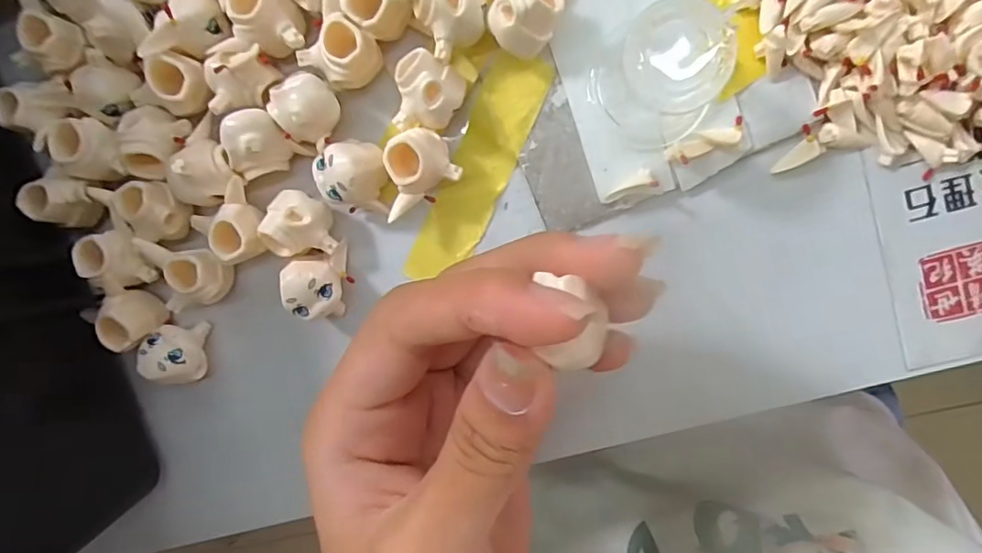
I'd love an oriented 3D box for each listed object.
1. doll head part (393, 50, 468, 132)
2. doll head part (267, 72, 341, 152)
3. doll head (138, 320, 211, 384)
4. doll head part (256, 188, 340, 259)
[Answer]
[{"bbox_3d":[-0.018,-0.055,0.159,0.018,0.016,0.022,11,99,3],"label":"doll head part"},{"bbox_3d":[-0.058,-0.052,0.160,0.019,0.016,0.019,1,98,5],"label":"doll head part"},{"bbox_3d":[-0.107,0.026,0.178,0.014,0.020,0.018,0,98,5],"label":"doll head"},{"bbox_3d":[-0.060,-0.017,0.166,0.018,0.016,0.020,0,98,5],"label":"doll head part"}]

